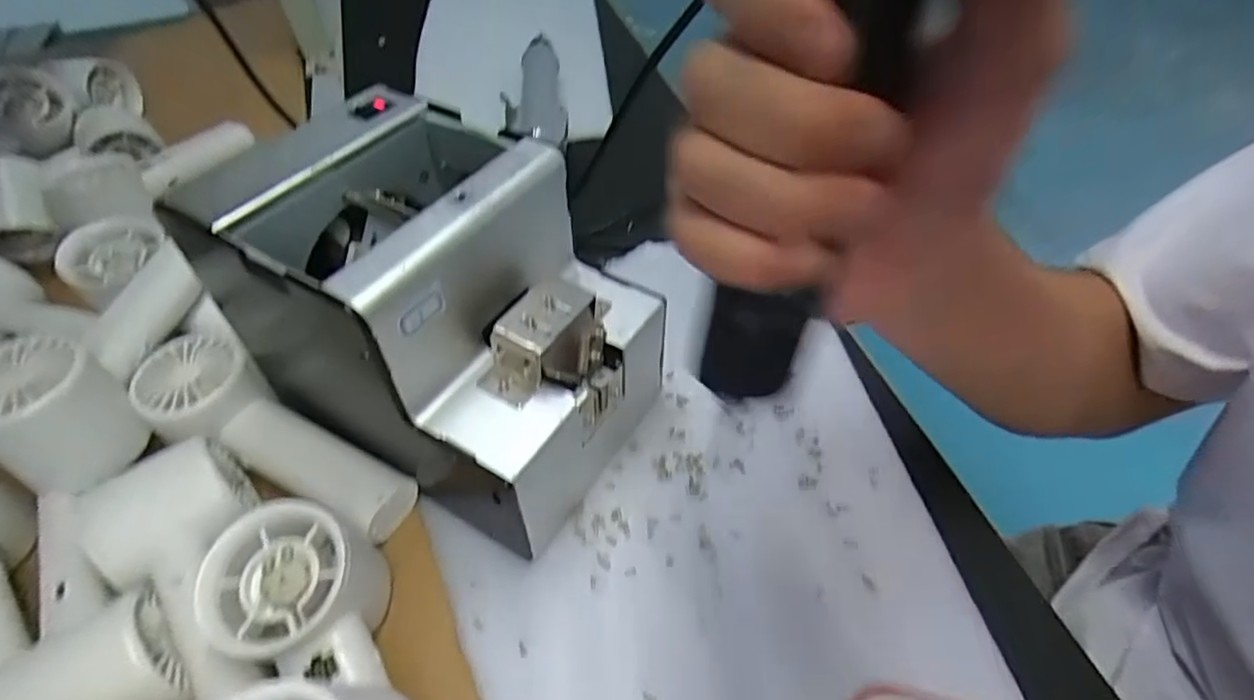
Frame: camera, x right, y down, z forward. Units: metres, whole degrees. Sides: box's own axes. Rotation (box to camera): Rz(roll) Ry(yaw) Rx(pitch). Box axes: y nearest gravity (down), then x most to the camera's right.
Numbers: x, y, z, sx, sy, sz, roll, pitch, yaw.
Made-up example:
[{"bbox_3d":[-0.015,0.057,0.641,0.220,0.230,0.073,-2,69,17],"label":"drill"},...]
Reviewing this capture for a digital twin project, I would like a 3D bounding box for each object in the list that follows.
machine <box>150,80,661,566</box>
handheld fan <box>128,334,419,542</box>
[{"bbox_3d":[-0.087,-0.018,0.313,0.175,0.140,0.131,28,52,21],"label":"machine"},{"bbox_3d":[-0.179,0.048,0.318,0.158,0.035,0.049,26,57,22],"label":"handheld fan"}]

